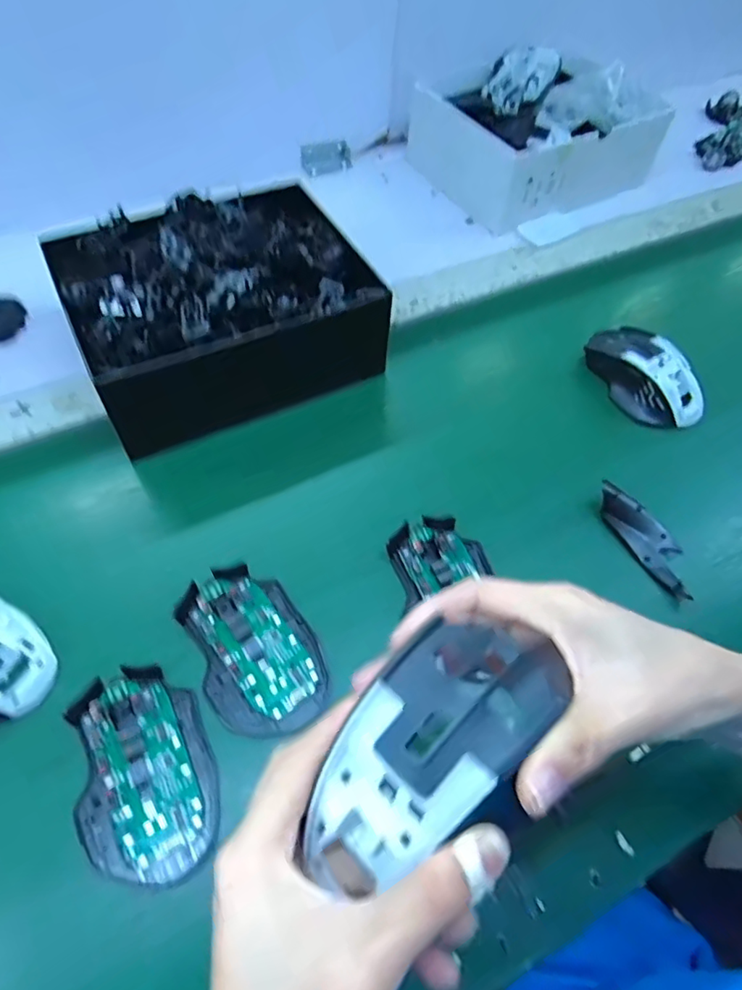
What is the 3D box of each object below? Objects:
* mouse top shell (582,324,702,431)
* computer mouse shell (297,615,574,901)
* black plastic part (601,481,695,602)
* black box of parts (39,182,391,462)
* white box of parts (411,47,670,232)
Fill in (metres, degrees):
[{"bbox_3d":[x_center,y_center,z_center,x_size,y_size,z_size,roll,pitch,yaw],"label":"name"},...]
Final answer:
[{"bbox_3d":[0.243,-0.110,0.514,0.062,0.038,0.115,-26,62,-19],"label":"mouse top shell"},{"bbox_3d":[0.021,0.087,0.207,0.111,0.023,0.053,-41,67,-16],"label":"computer mouse shell"},{"bbox_3d":[0.207,0.032,0.430,0.032,0.020,0.094,-29,63,-21],"label":"black plastic part"},{"bbox_3d":[-0.125,-0.160,0.484,0.226,0.104,0.177,-23,61,-18],"label":"black box of parts"},{"bbox_3d":[0.208,-0.439,0.700,0.259,0.095,0.211,-25,67,-22],"label":"white box of parts"}]

